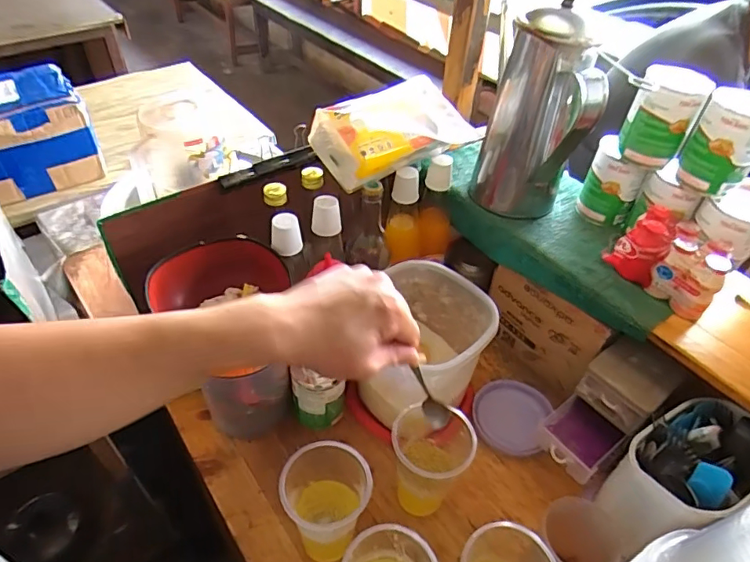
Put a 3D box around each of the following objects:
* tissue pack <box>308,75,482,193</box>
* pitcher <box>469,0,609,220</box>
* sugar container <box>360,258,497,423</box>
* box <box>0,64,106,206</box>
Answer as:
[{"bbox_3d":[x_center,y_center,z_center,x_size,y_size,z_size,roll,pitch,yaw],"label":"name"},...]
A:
[{"bbox_3d":[0.028,-0.198,0.689,0.202,0.092,0.107,-22,50,-22],"label":"tissue pack"},{"bbox_3d":[0.206,-0.197,0.668,0.127,0.249,0.099,11,46,9],"label":"pitcher"},{"bbox_3d":[0.064,0.088,0.695,0.158,0.149,0.159,1,46,-1],"label":"sugar container"},{"bbox_3d":[-0.889,-0.351,1.224,0.369,0.197,0.308,-25,51,-24],"label":"box"}]

